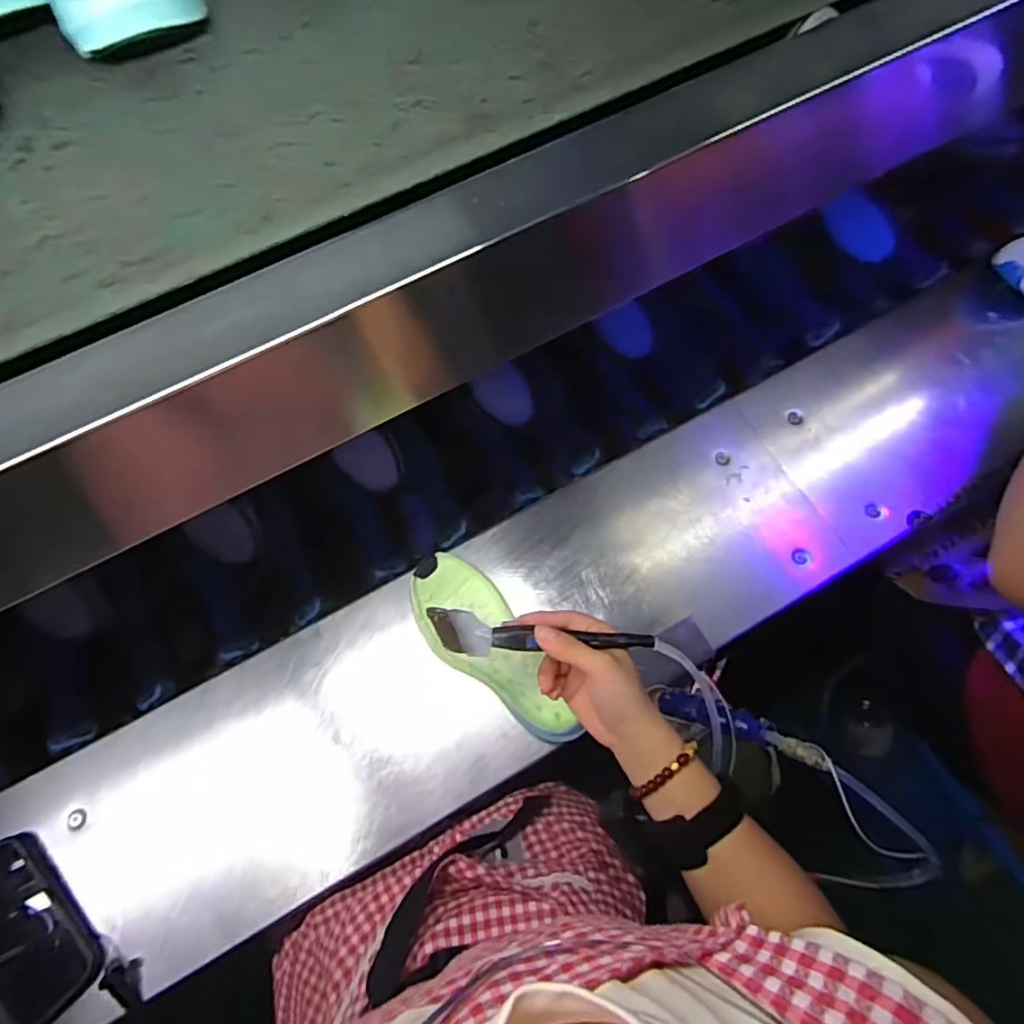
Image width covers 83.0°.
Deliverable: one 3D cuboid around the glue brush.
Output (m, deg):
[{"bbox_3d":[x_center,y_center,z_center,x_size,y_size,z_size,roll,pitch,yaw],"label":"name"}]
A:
[{"bbox_3d":[0.021,0.096,0.444,0.170,0.016,0.033,2,73,6],"label":"glue brush"}]

